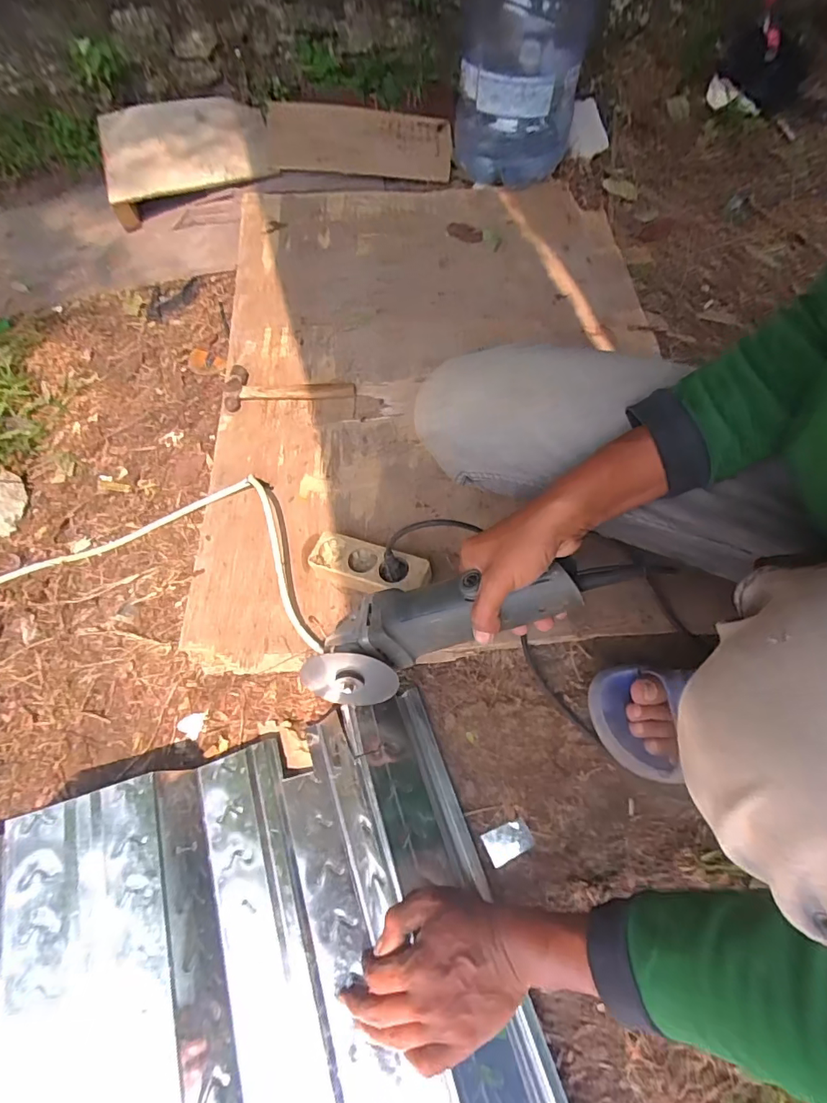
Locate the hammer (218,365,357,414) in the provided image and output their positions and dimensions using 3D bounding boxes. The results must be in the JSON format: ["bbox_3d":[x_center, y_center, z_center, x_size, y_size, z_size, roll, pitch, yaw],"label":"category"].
[{"bbox_3d":[-0.213,-0.290,0.859,0.222,0.032,0.086,-5,61,1],"label":"hammer"}]

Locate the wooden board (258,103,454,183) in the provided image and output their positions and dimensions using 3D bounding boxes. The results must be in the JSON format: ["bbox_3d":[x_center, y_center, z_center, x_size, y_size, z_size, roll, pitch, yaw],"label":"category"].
[{"bbox_3d":[-0.130,-0.952,1.148,0.421,0.032,0.189,-1,76,-6],"label":"wooden board"}]

